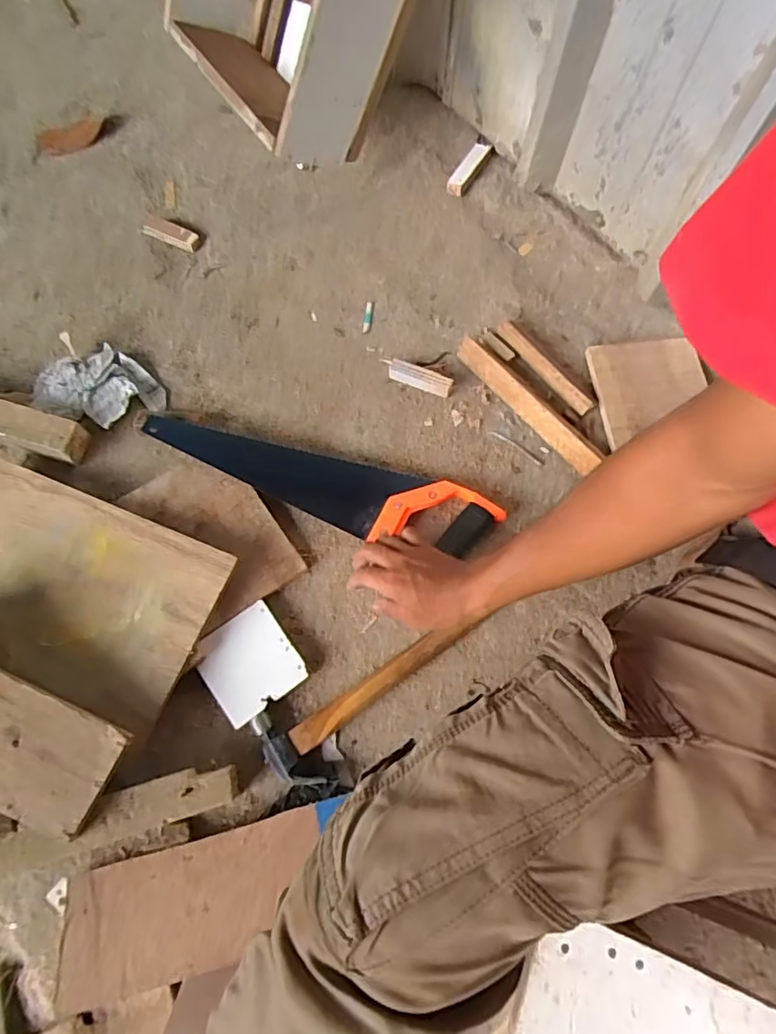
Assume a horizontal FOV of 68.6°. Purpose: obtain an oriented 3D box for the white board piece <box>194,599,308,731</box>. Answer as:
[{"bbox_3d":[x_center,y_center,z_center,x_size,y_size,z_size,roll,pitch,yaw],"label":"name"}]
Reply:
[{"bbox_3d":[-0.152,0.158,0.619,0.095,0.004,0.102,-35,74,-15],"label":"white board piece"}]

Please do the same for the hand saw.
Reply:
[{"bbox_3d":[-0.084,-0.042,0.690,0.429,0.032,0.092,16,71,3],"label":"hand saw"}]

